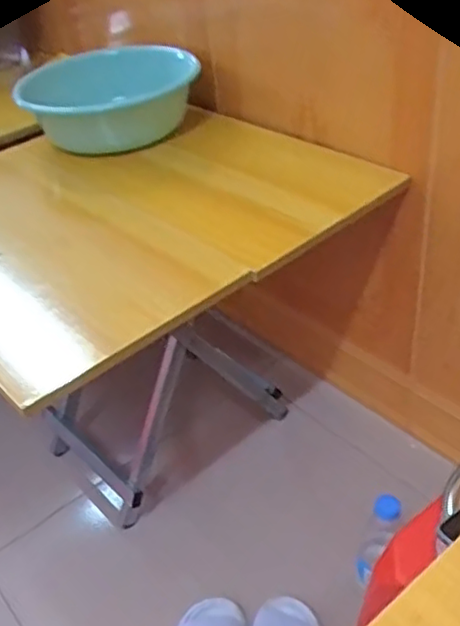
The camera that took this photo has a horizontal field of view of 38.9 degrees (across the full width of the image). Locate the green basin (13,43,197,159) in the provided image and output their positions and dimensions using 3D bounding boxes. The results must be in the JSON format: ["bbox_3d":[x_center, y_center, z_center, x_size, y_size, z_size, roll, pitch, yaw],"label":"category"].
[{"bbox_3d":[-0.214,-0.420,1.229,0.297,0.131,0.288,-5,38,4],"label":"green basin"}]

